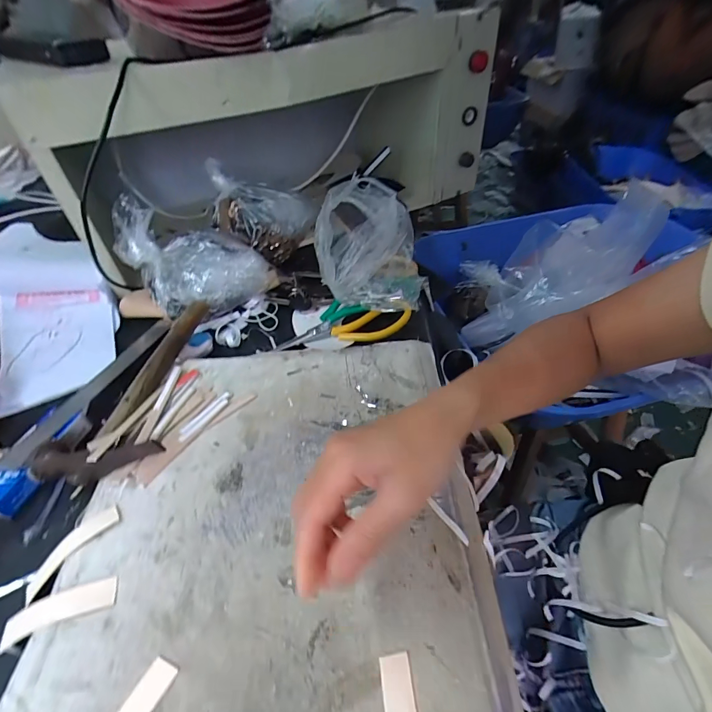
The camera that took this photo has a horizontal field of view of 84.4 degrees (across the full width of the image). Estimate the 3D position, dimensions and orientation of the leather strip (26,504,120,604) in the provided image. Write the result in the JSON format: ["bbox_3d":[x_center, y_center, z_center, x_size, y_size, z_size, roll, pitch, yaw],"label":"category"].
[{"bbox_3d":[-0.221,0.151,0.306,0.020,0.012,0.079,36,69,29],"label":"leather strip"}]

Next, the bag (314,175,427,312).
[{"bbox_3d":[0.019,-0.129,0.492,0.126,0.147,0.115,1,44,7],"label":"bag"}]

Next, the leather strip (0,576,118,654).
[{"bbox_3d":[-0.211,0.179,0.275,0.086,0.013,0.023,-23,49,1],"label":"leather strip"}]

